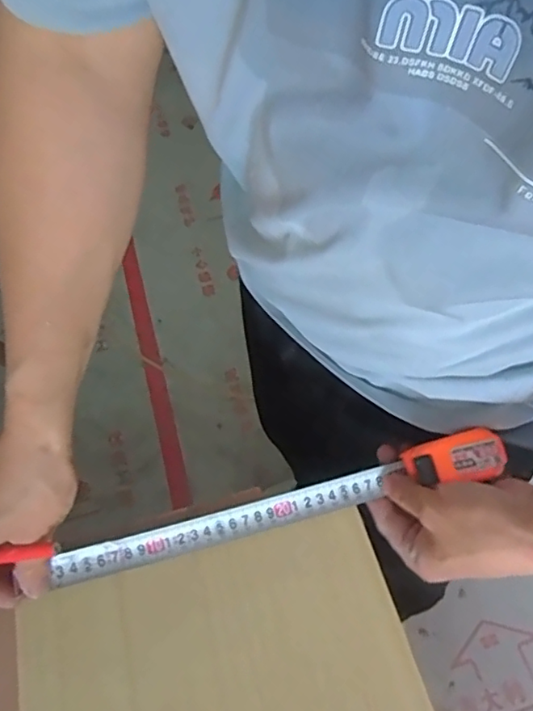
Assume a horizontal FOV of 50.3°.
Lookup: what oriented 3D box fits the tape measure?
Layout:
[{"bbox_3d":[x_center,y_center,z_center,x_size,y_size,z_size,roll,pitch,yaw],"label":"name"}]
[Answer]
[{"bbox_3d":[0.010,0.114,0.429,0.334,0.049,0.033,-16,59,1],"label":"tape measure"}]

